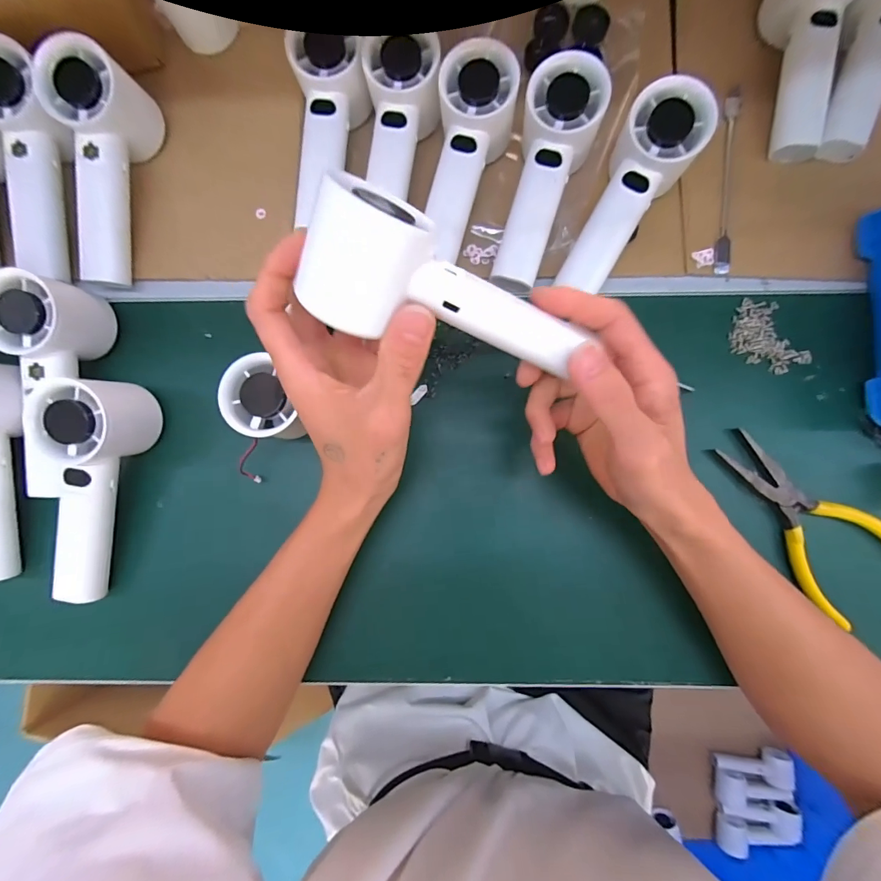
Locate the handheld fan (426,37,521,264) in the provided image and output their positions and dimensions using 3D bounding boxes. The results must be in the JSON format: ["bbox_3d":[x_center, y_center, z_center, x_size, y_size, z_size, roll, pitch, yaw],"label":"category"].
[{"bbox_3d":[0.020,-0.211,0.316,0.060,0.033,0.147,13,98,2],"label":"handheld fan"}]

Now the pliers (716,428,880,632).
[{"bbox_3d":[0.269,0.056,0.305,0.071,0.014,0.144,-41,85,-4],"label":"pliers"}]

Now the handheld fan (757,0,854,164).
[{"bbox_3d":[0.290,-0.305,0.325,0.054,0.047,0.160,2,99,1],"label":"handheld fan"}]

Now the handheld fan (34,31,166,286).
[{"bbox_3d":[-0.256,-0.202,0.320,0.052,0.058,0.157,8,102,2],"label":"handheld fan"}]

